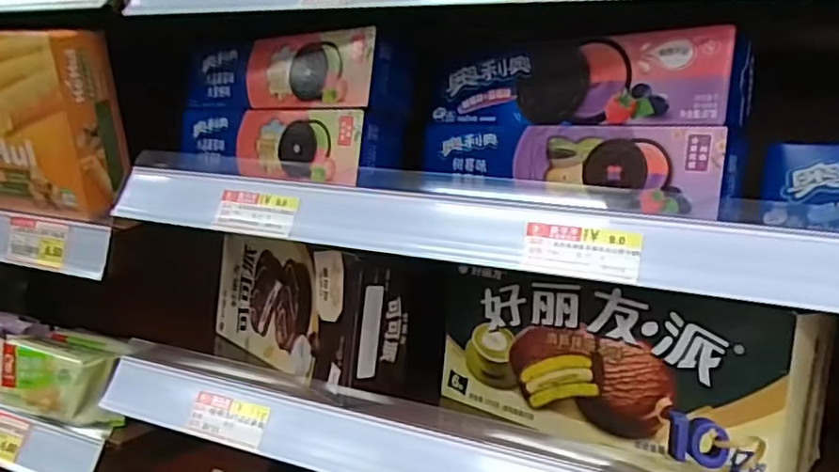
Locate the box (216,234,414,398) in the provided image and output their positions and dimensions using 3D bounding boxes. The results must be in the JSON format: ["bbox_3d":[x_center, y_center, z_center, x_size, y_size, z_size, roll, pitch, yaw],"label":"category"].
[{"bbox_3d":[-0.094,0.054,0.521,0.048,0.098,0.222,1,6,-40],"label":"box"}]

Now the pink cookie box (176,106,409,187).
[{"bbox_3d":[-0.105,-0.069,0.485,0.201,0.050,0.046,8,6,34],"label":"pink cookie box"}]

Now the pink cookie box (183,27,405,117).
[{"bbox_3d":[-0.099,-0.120,0.481,0.195,0.050,0.039,8,6,34],"label":"pink cookie box"}]

